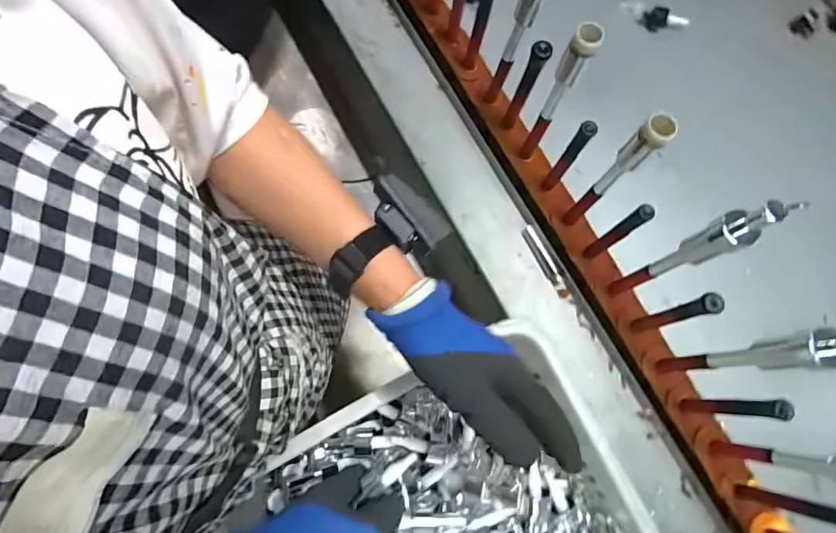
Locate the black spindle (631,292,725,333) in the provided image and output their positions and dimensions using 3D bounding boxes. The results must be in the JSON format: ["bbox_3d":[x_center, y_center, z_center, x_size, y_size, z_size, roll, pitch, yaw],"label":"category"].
[{"bbox_3d":[0.268,0.054,0.492,0.023,0.156,0.018,-18,76,-4],"label":"black spindle"}]

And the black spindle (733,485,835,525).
[{"bbox_3d":[0.364,0.231,0.440,0.017,0.137,0.017,16,76,5],"label":"black spindle"}]

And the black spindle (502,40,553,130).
[{"bbox_3d":[0.127,-0.215,0.544,0.025,0.140,0.023,6,75,2],"label":"black spindle"}]

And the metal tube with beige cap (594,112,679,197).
[{"bbox_3d":[0.200,-0.100,0.431,0.021,0.120,0.026,-43,79,-10],"label":"metal tube with beige cap"}]

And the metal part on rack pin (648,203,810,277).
[{"bbox_3d":[0.252,-0.019,0.393,0.020,0.170,0.026,-23,76,-6],"label":"metal part on rack pin"}]

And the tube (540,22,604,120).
[{"bbox_3d":[0.150,-0.187,0.459,0.025,0.128,0.019,25,77,7],"label":"tube"}]

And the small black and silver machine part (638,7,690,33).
[{"bbox_3d":[0.383,-0.383,0.712,0.068,0.032,0.019,11,75,3],"label":"small black and silver machine part"}]

